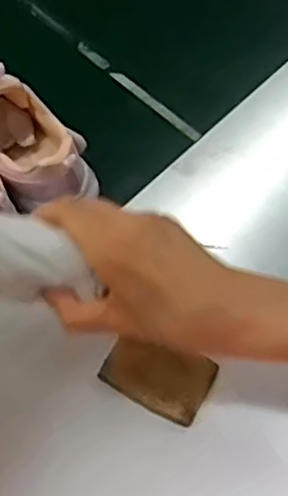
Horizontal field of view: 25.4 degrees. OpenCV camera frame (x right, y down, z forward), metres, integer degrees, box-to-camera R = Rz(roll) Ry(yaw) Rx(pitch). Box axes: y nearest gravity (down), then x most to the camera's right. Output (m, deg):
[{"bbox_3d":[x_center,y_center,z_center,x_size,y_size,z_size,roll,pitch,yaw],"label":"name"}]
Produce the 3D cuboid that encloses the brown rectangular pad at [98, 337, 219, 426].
[{"bbox_3d":[0.009,0.090,0.451,0.074,0.007,0.047,24,63,8],"label":"brown rectangular pad"}]

